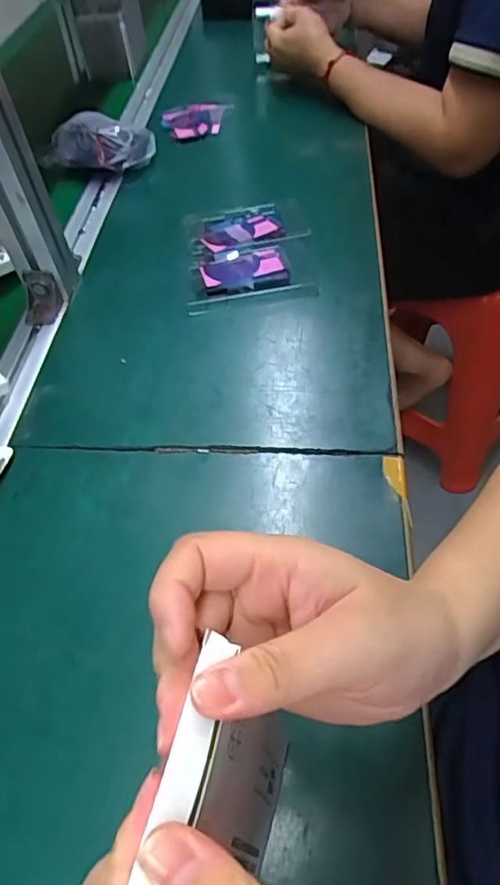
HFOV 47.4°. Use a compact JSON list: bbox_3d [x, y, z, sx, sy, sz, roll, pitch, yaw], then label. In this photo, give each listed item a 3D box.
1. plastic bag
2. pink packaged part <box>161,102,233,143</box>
[{"bbox_3d":[-0.196,-0.374,0.717,0.147,0.054,0.075,14,55,16],"label":"plastic bag"},{"bbox_3d":[-0.077,-0.441,0.791,0.088,0.018,0.088,2,59,7],"label":"pink packaged part"}]

